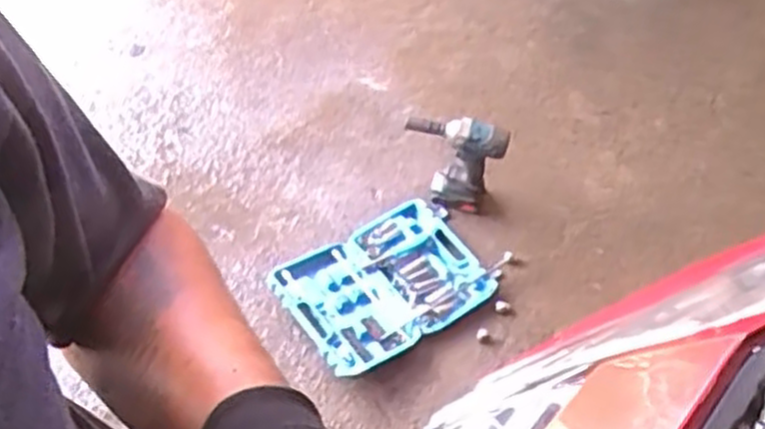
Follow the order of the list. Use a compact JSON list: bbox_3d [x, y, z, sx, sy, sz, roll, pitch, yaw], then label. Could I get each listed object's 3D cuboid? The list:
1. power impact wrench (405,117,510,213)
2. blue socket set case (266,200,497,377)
[{"bbox_3d":[0.146,-0.113,1.652,0.201,0.238,0.074,27,57,15],"label":"power impact wrench"},{"bbox_3d":[0.007,0.139,1.595,0.381,0.041,0.277,-28,61,-22],"label":"blue socket set case"}]

